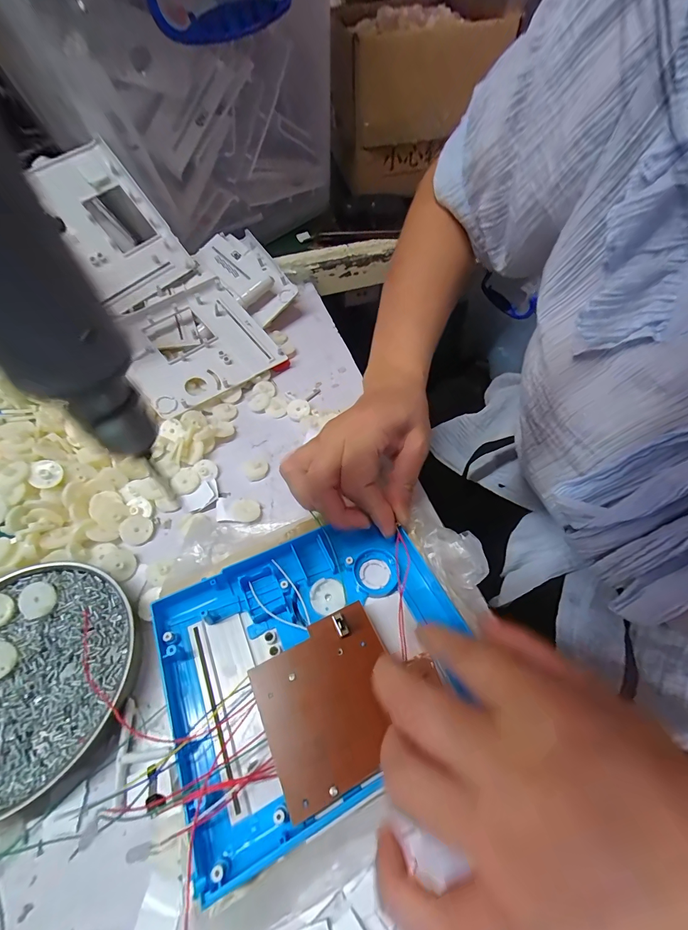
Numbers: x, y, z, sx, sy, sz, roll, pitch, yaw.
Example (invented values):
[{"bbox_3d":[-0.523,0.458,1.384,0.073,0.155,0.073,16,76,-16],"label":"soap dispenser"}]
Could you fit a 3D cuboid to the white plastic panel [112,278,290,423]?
[{"bbox_3d":[-0.152,-0.123,0.368,0.141,0.015,0.116,-37,84,-23],"label":"white plastic panel"}]

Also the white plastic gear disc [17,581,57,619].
[{"bbox_3d":[-0.209,0.091,0.243,0.021,0.004,0.024,-31,70,-19],"label":"white plastic gear disc"}]

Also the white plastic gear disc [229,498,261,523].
[{"bbox_3d":[-0.082,0.038,0.298,0.025,0.006,0.022,14,57,10],"label":"white plastic gear disc"}]

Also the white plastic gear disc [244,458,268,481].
[{"bbox_3d":[-0.080,0.002,0.324,0.022,0.006,0.024,0,56,0],"label":"white plastic gear disc"}]

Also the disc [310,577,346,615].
[{"bbox_3d":[-0.011,0.084,0.229,0.022,0.005,0.021,0,56,0],"label":"disc"}]

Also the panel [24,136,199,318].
[{"bbox_3d":[-0.257,-0.257,0.385,0.112,0.145,0.023,-46,25,-19],"label":"panel"}]

